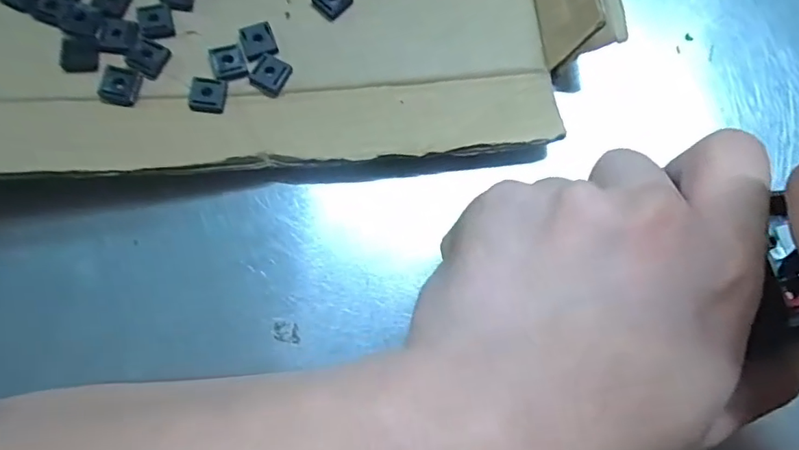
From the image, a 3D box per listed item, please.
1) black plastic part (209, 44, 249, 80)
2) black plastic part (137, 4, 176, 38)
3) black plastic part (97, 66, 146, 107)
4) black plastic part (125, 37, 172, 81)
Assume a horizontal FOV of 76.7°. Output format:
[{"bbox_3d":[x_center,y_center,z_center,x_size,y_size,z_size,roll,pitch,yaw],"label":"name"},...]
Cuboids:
[{"bbox_3d":[-0.069,-0.066,0.205,0.013,0.004,0.014,-19,79,-5],"label":"black plastic part"},{"bbox_3d":[-0.099,-0.083,0.204,0.012,0.004,0.013,-16,78,-4],"label":"black plastic part"},{"bbox_3d":[-0.109,-0.054,0.196,0.014,0.004,0.015,11,78,2],"label":"black plastic part"},{"bbox_3d":[-0.100,-0.067,0.200,0.014,0.004,0.015,27,79,5],"label":"black plastic part"}]

